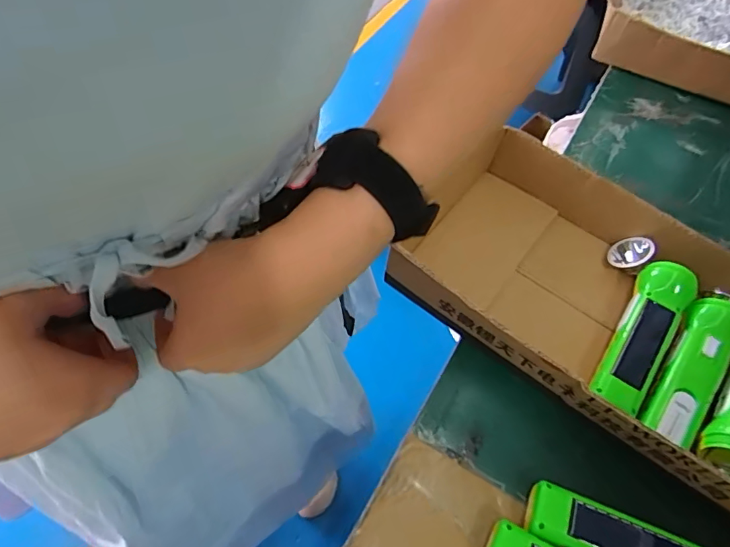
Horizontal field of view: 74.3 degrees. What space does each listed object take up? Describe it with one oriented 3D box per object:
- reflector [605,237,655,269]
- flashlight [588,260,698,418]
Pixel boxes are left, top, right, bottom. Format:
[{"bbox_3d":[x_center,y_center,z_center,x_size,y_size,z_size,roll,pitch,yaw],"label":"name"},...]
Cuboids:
[{"bbox_3d":[0.284,-0.021,0.514,0.044,0.016,0.035,-14,63,29],"label":"reflector"},{"bbox_3d":[0.266,0.053,0.450,0.045,0.036,0.154,33,62,15],"label":"flashlight"}]

